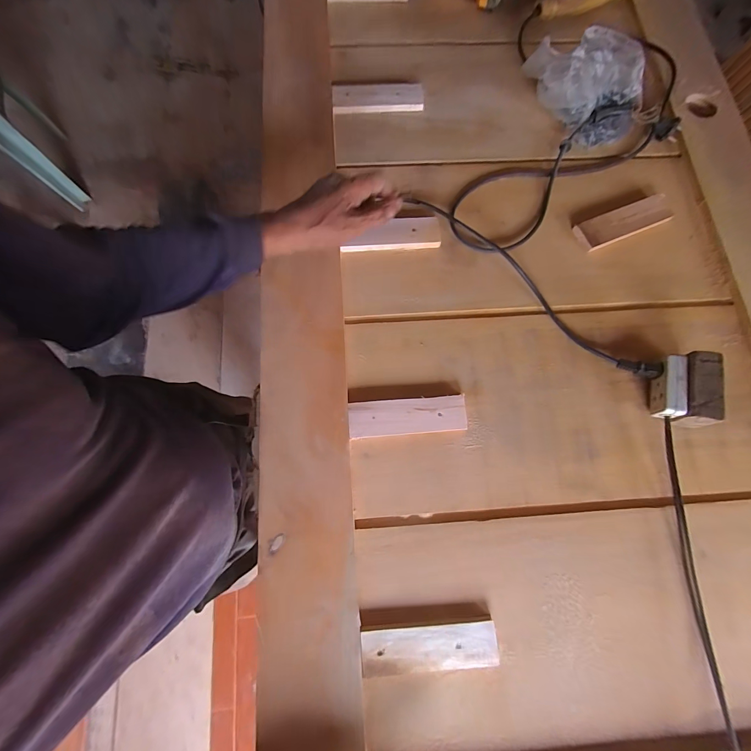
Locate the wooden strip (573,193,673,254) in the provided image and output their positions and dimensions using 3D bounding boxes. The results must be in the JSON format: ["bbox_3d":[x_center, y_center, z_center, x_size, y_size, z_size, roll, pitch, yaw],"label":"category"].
[{"bbox_3d":[0.386,-0.238,0.528,0.153,0.014,0.045,-21,77,-7],"label":"wooden strip"}]

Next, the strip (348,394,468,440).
[{"bbox_3d":[0.042,0.054,0.447,0.152,0.009,0.045,-4,75,-3],"label":"strip"}]

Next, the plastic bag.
[{"bbox_3d":[0.343,-0.467,0.542,0.185,0.105,0.153,-11,76,-5],"label":"plastic bag"}]

